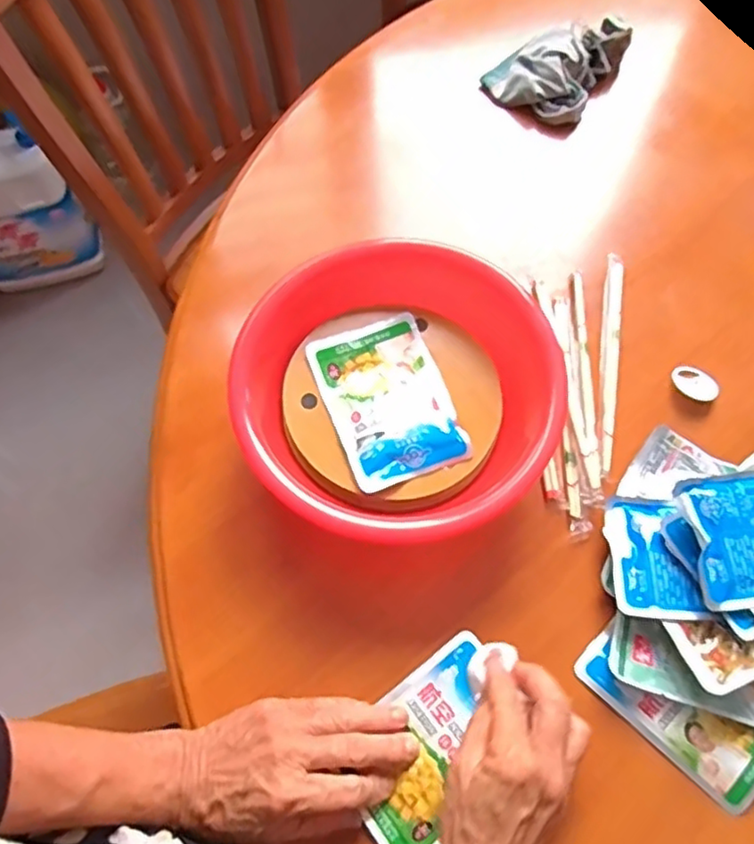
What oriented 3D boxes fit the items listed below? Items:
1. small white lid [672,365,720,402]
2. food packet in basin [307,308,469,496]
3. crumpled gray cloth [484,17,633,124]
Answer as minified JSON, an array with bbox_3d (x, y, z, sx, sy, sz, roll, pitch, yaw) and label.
[{"bbox_3d":[0.258,-0.032,0.523,0.037,0.007,0.024,42,71,16],"label":"small white lid"},{"bbox_3d":[0.009,-0.017,0.485,0.090,0.013,0.128,-20,67,-10],"label":"food packet in basin"},{"bbox_3d":[0.186,-0.373,0.662,0.107,0.038,0.140,33,69,13],"label":"crumpled gray cloth"}]

